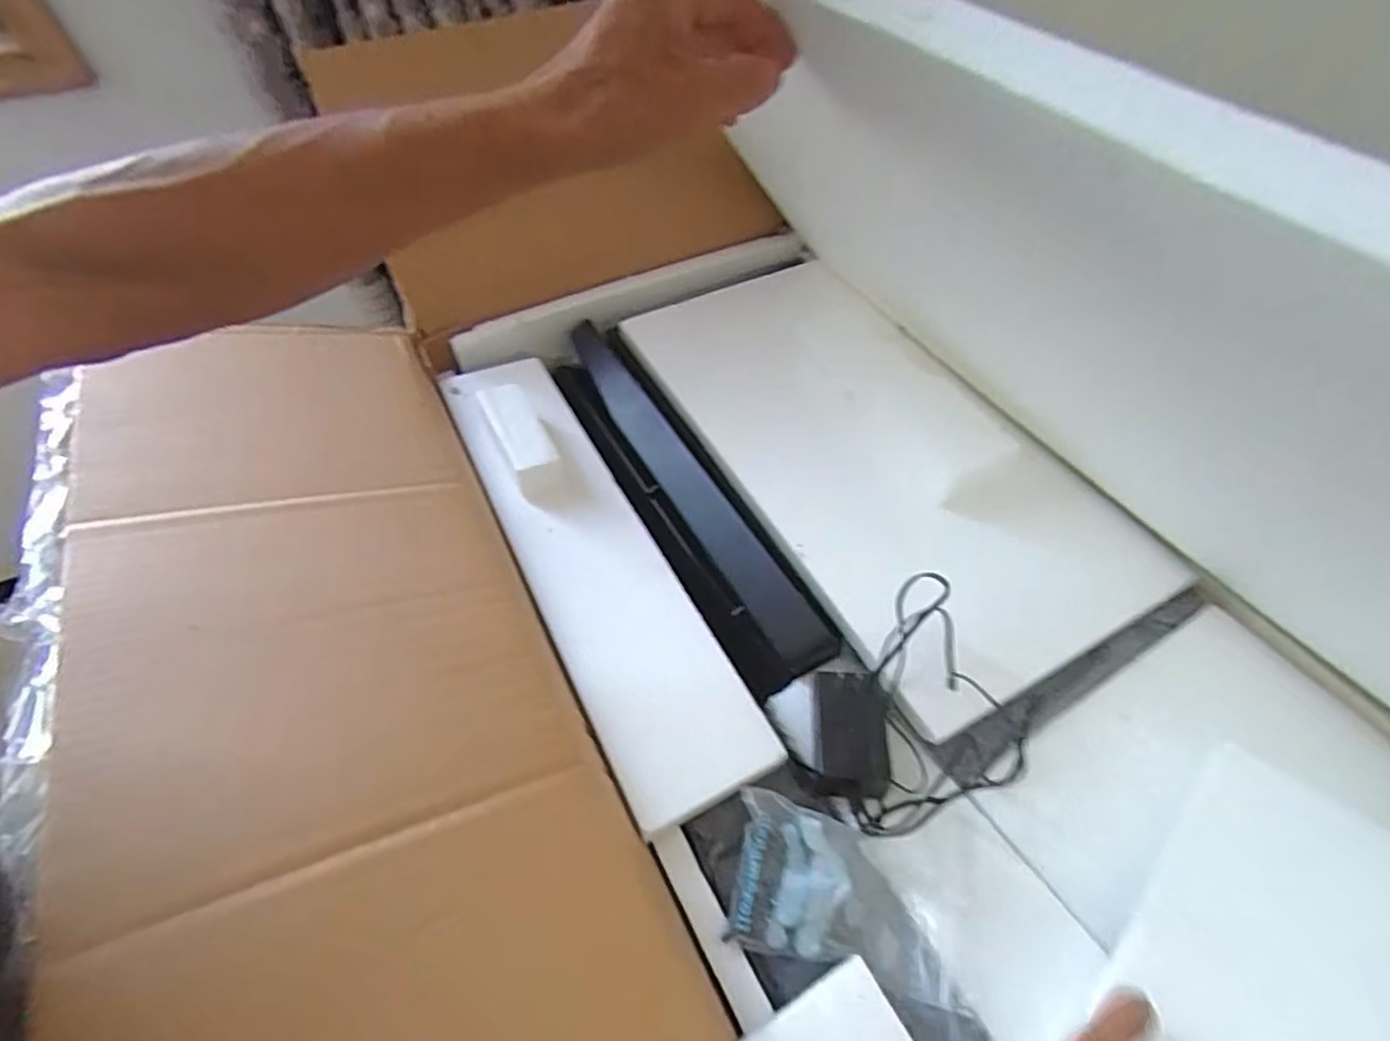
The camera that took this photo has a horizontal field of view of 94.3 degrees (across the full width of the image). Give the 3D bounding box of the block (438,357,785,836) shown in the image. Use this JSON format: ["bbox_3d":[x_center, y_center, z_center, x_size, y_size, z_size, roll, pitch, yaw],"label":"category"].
[{"bbox_3d":[-0.099,0.006,0.541,0.112,0.052,0.480,-24,55,-16],"label":"block"}]

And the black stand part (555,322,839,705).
[{"bbox_3d":[-0.026,-0.037,0.626,0.077,0.074,0.459,-23,55,-16],"label":"black stand part"}]

